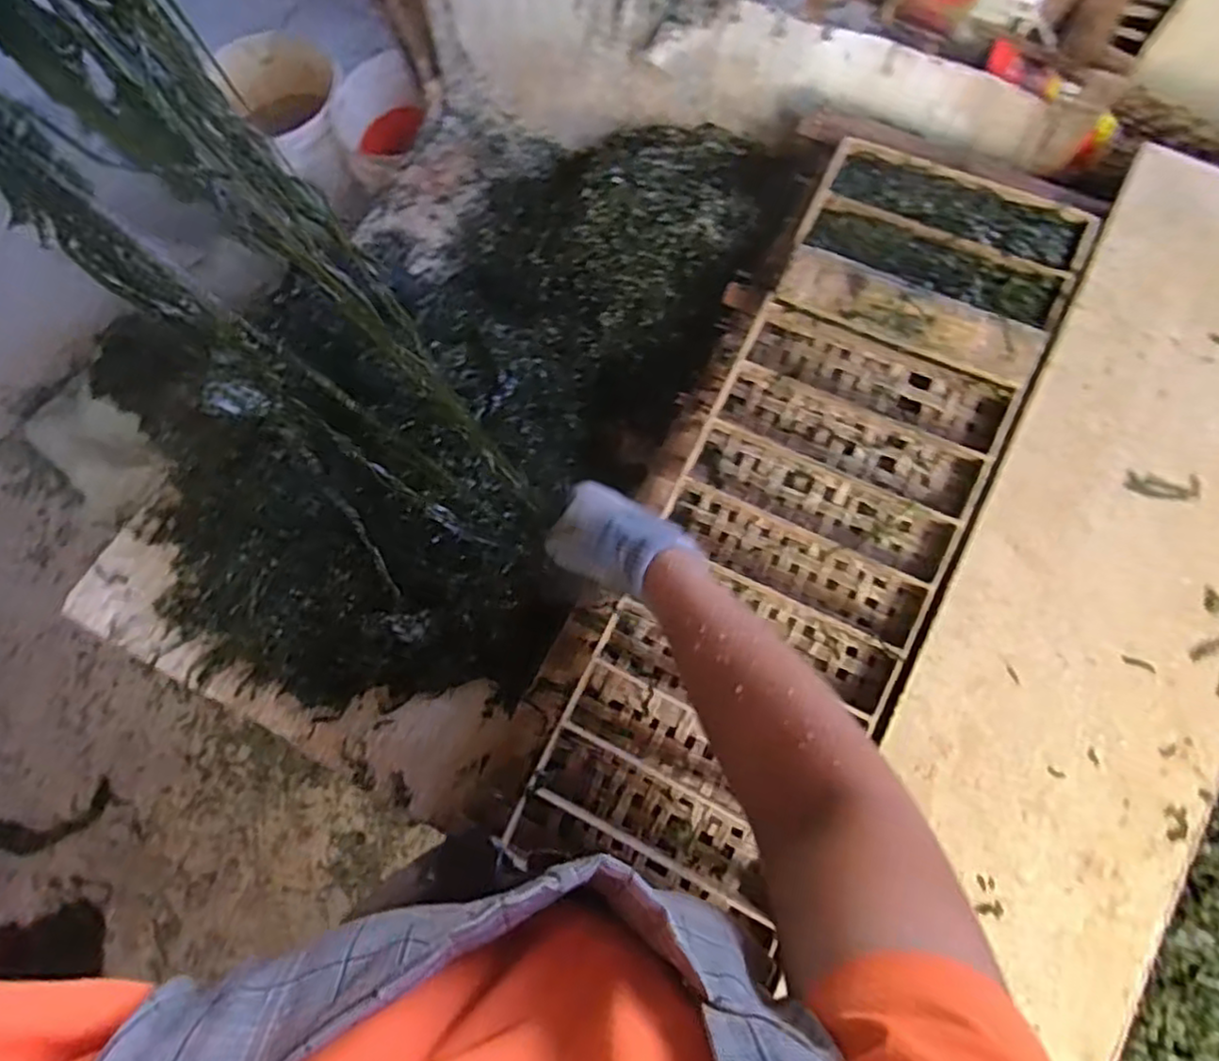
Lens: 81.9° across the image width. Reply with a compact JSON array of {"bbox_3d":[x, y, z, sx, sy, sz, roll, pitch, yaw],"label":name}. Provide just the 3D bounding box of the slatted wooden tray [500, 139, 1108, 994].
[{"bbox_3d":[0.165,-0.014,0.606,0.261,0.067,0.700,28,88,11],"label":"slatted wooden tray"}]

